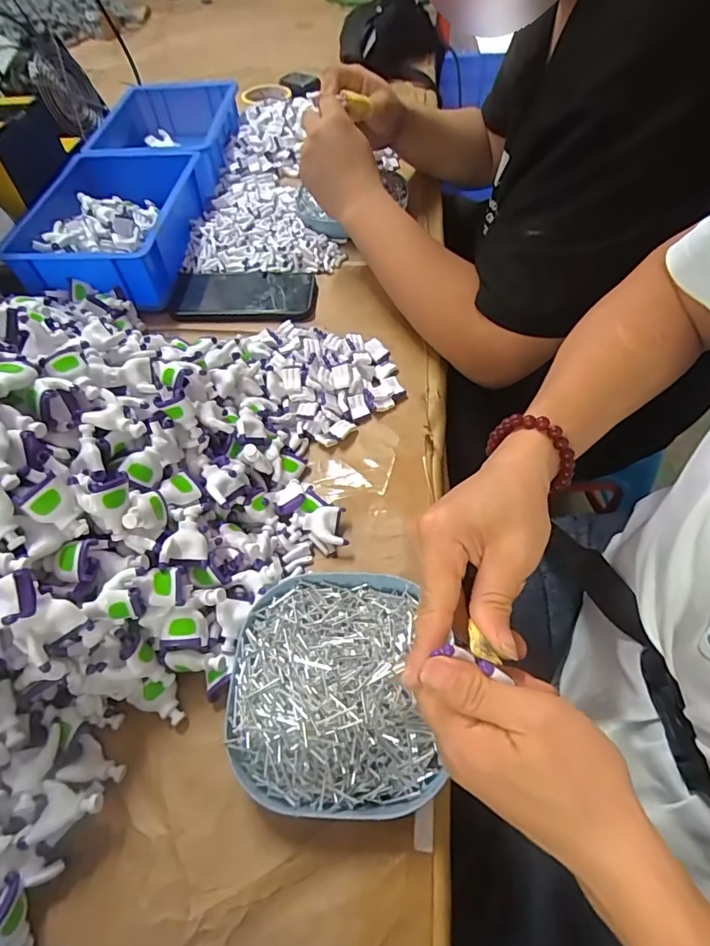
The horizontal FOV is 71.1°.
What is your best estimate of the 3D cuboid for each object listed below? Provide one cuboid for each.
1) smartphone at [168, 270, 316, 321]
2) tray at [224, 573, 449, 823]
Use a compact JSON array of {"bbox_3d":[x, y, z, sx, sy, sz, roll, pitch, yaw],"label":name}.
[{"bbox_3d":[-0.129,-0.206,0.572,0.166,0.010,0.083,3,56,4],"label":"smartphone"},{"bbox_3d":[-0.017,0.137,0.322,0.125,0.047,0.143,-5,56,-2],"label":"tray"}]

